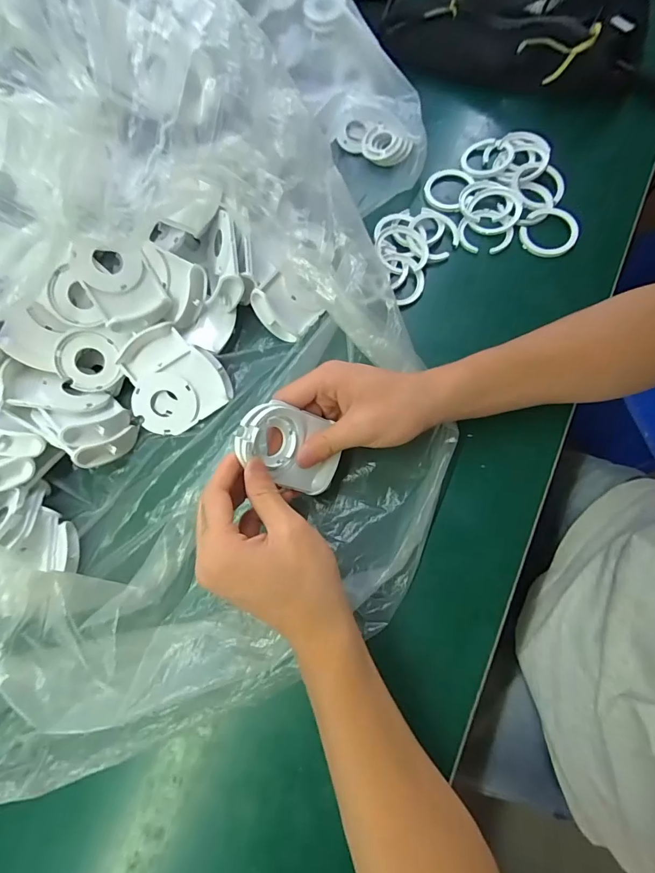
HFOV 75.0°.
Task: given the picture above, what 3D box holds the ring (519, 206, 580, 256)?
[{"bbox_3d":[0.209,-0.194,0.402,0.050,0.007,0.051,-4,75,14],"label":"ring"}]

